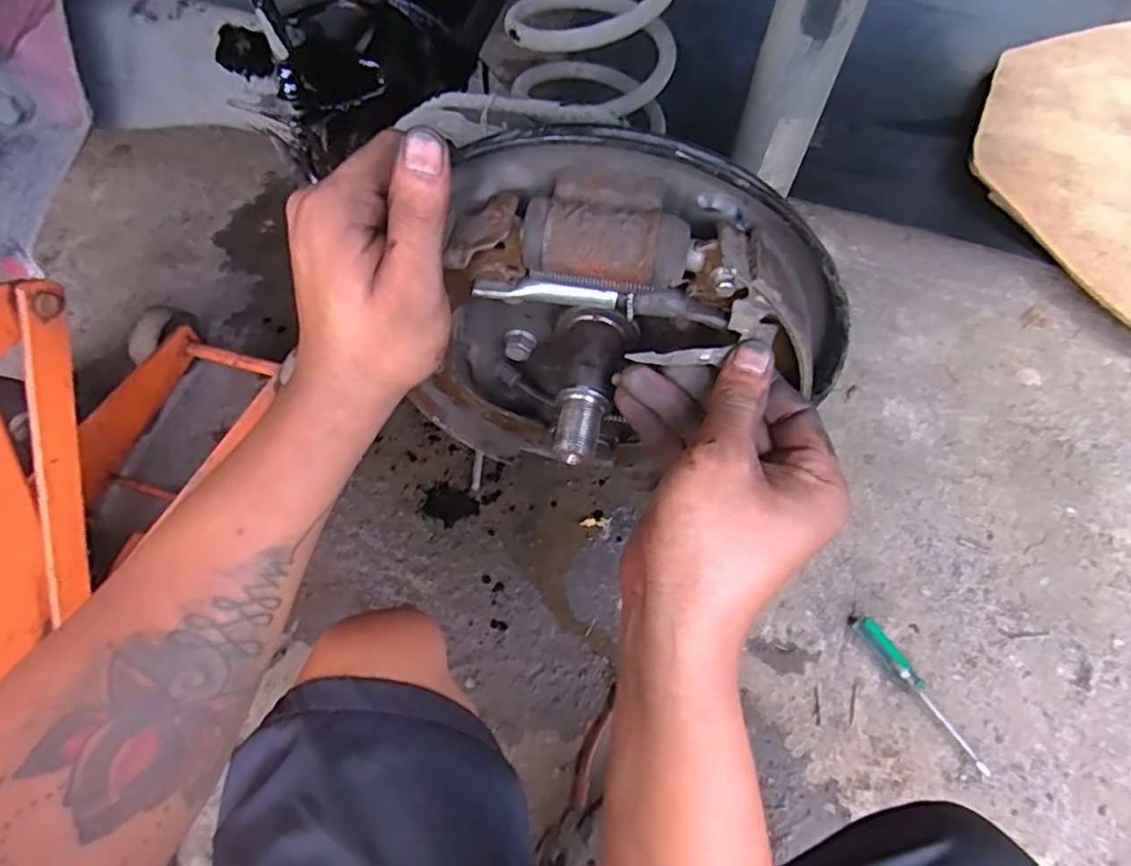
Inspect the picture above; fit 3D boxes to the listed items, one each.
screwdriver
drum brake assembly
[{"bbox_3d":[0.385,0.282,0.709,0.025,0.020,0.180,-27,65,-13],"label":"screwdriver"},{"bbox_3d":[0.024,-0.033,0.304,0.194,0.190,0.089,11,63,7],"label":"drum brake assembly"}]

